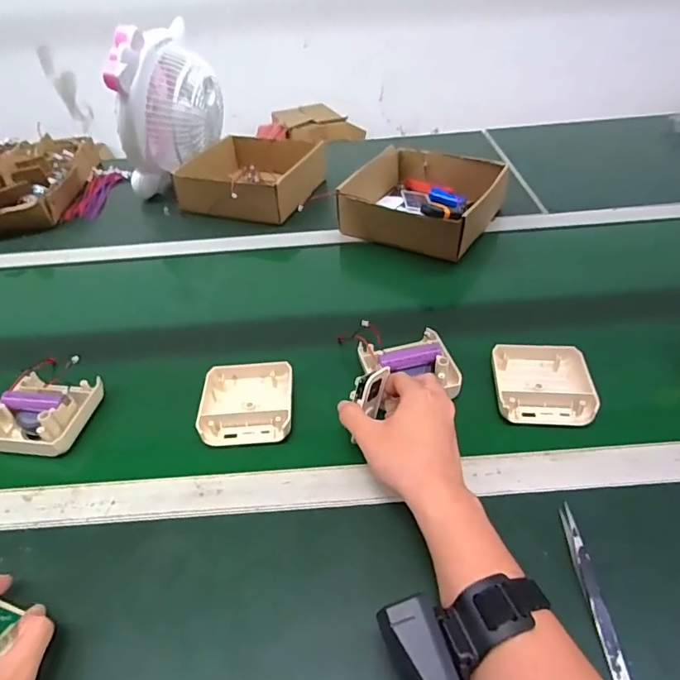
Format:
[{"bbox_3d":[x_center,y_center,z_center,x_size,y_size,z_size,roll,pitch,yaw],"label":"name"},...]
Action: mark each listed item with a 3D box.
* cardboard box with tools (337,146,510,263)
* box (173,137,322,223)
[{"bbox_3d":[0.135,-0.223,0.796,0.209,0.070,0.213,19,46,23],"label":"cardboard box with tools"},{"bbox_3d":[-0.148,-0.298,0.909,0.201,0.069,0.243,14,44,19],"label":"box"}]

